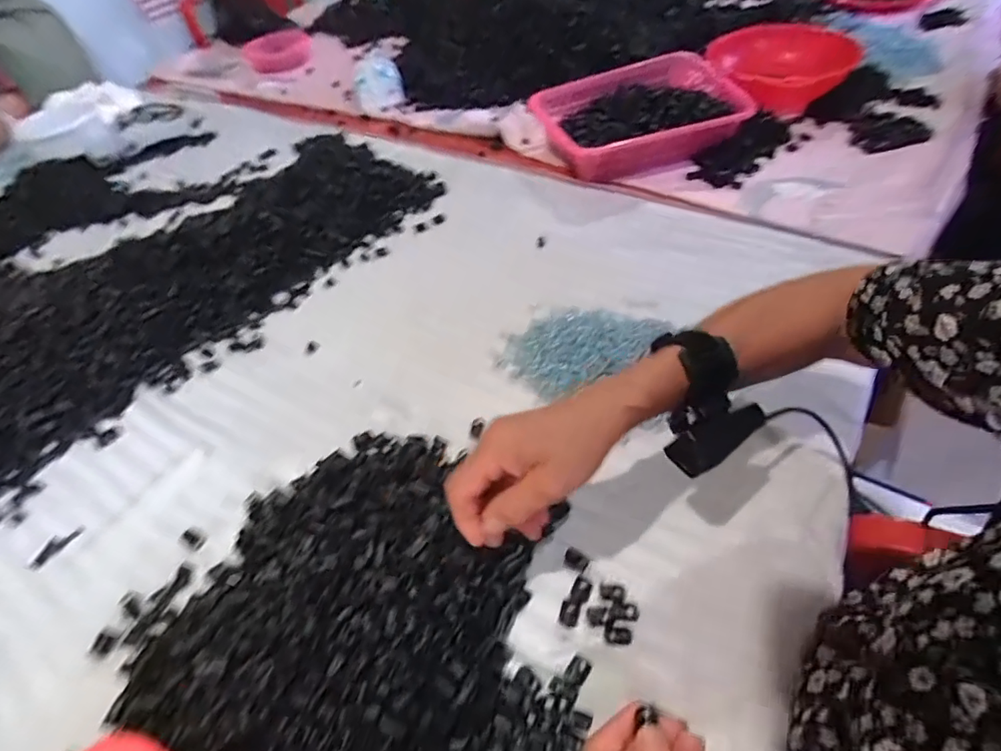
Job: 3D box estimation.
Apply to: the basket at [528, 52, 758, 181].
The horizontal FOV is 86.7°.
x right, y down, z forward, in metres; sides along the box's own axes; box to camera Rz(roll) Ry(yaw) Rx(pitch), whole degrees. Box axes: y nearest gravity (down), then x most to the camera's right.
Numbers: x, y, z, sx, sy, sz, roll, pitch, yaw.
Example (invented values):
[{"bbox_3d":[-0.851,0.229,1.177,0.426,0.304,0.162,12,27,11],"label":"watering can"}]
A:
[{"bbox_3d":[0.265,-0.462,0.933,0.404,0.088,0.224,-21,51,-11],"label":"basket"}]

